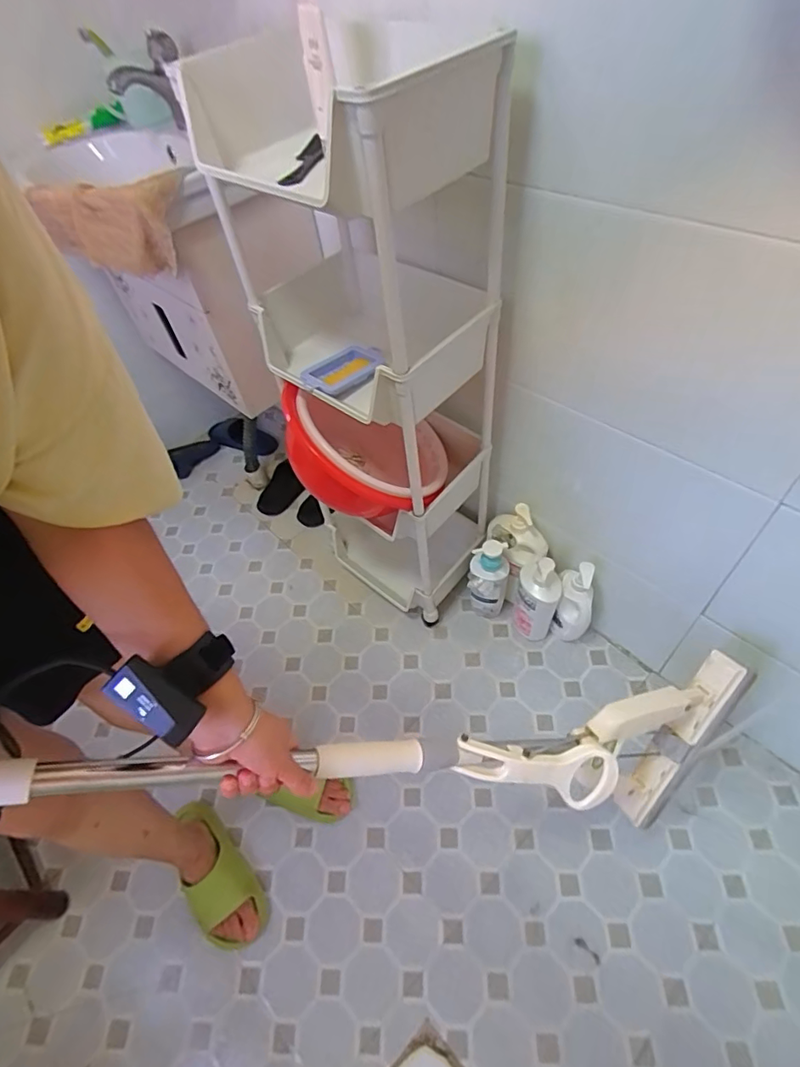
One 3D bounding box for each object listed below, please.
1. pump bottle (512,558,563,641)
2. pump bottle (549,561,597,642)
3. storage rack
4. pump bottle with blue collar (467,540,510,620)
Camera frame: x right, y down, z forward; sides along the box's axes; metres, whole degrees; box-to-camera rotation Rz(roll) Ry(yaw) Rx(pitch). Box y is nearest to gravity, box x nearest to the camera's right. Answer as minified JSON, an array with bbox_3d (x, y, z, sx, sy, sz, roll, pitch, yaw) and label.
[{"bbox_3d":[0.287,0.140,1.070,0.082,0.257,0.080,13,56,18],"label":"pump bottle"},{"bbox_3d":[0.365,0.150,1.061,0.074,0.243,0.057,7,55,11],"label":"pump bottle"},{"bbox_3d":[-0.041,-0.225,0.893,0.378,0.924,0.280,17,57,20],"label":"storage rack"},{"bbox_3d":[0.190,0.114,1.105,0.079,0.243,0.074,3,53,11],"label":"pump bottle with blue collar"}]

